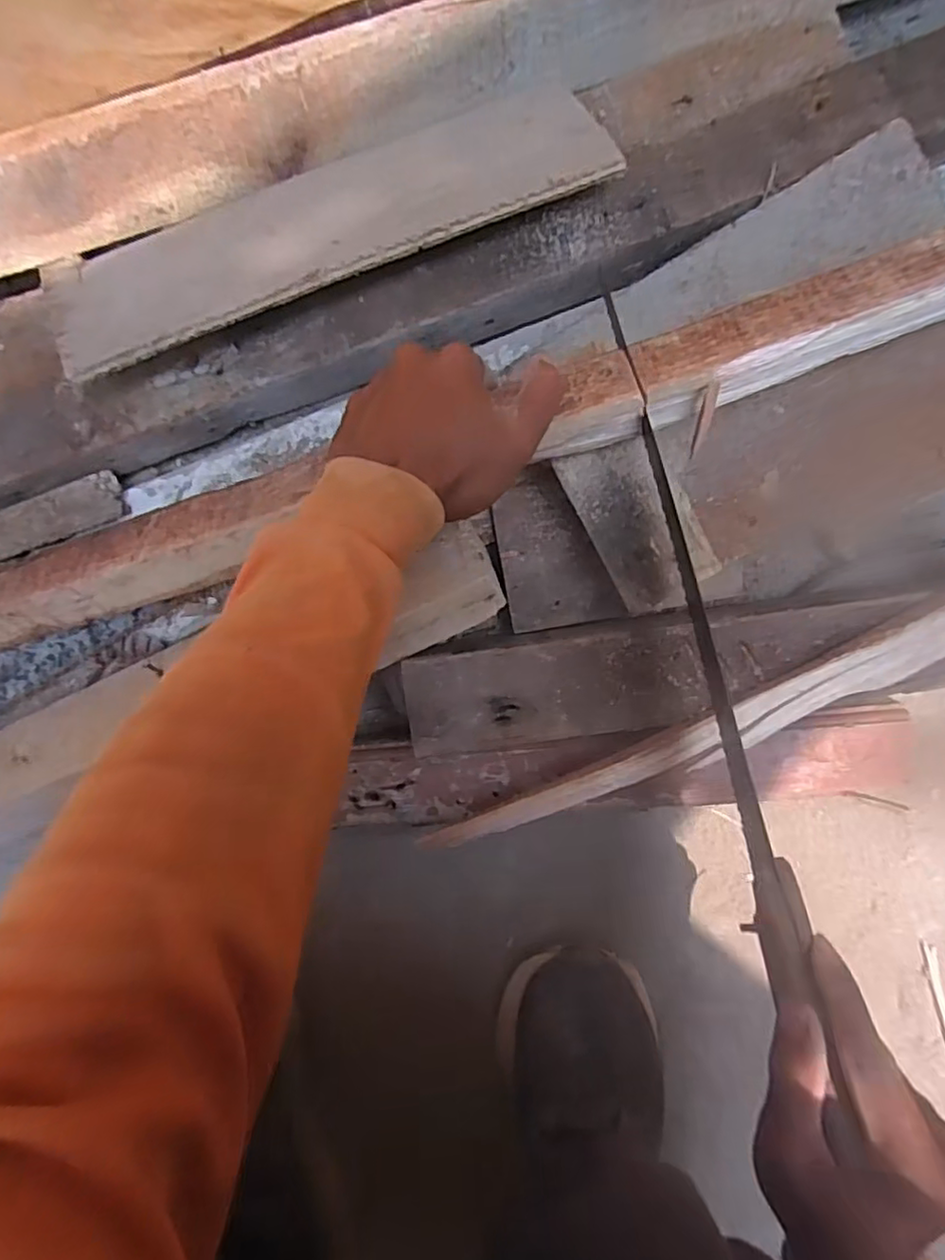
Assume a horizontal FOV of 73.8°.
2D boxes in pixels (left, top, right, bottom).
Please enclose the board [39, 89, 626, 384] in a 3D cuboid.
[{"bbox_3d":[-0.089,-0.243,0.374,0.333,0.009,0.108,-22,63,-1],"label":"board"}]

